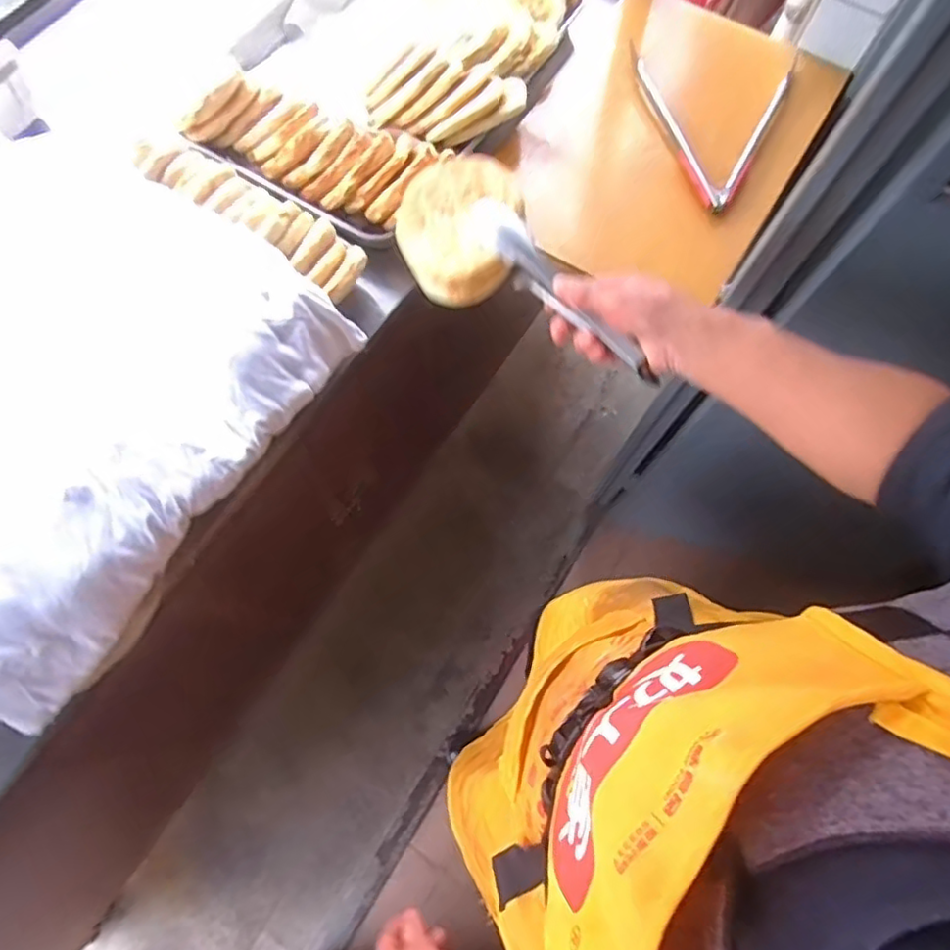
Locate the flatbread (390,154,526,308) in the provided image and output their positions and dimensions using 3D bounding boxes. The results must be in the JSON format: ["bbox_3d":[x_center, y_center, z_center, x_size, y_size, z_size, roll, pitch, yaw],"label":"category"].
[{"bbox_3d":[-0.017,-0.245,0.613,0.131,0.026,0.136,-1,88,22],"label":"flatbread"}]

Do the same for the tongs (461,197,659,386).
[{"bbox_3d":[0.078,-0.168,0.581,0.034,0.063,0.243,-38,76,-13],"label":"tongs"}]

